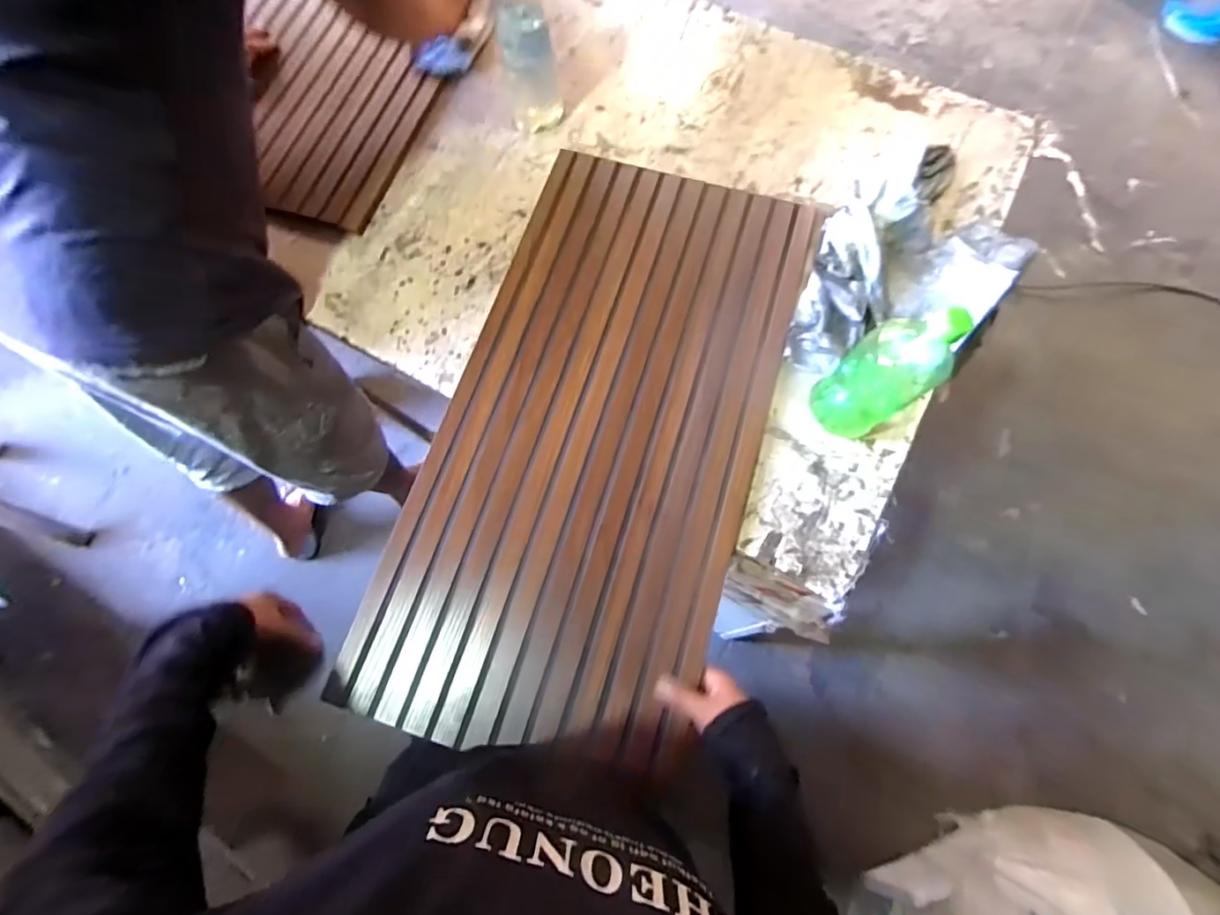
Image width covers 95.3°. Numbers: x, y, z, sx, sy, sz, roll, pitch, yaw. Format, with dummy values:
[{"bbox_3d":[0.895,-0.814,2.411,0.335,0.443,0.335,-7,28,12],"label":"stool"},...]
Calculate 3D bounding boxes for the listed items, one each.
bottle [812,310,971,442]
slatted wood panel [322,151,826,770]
[{"bbox_3d":[0.294,-0.093,0.582,0.088,0.189,0.081,0,71,0],"label":"bottle"},{"bbox_3d":[-0.004,-0.043,0.668,0.363,0.020,0.734,16,72,6],"label":"slatted wood panel"}]

